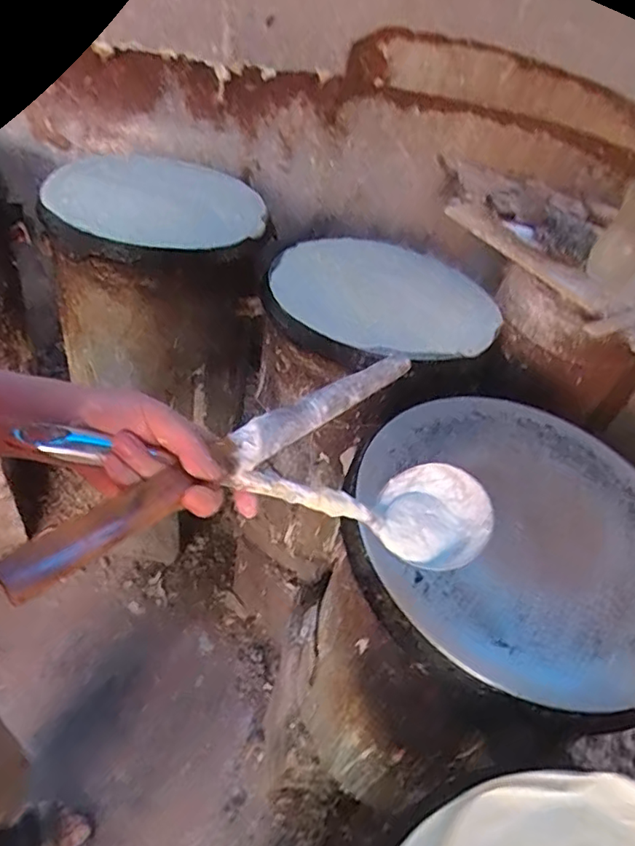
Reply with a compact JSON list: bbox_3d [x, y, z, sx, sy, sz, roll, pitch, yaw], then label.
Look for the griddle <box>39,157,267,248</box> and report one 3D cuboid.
[{"bbox_3d":[-0.283,-0.409,1.013,0.368,0.050,0.363,-2,44,-17],"label":"griddle"}]

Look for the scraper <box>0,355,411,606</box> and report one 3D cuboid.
[{"bbox_3d":[-0.034,0.008,0.417,0.026,0.016,0.397,30,36,24],"label":"scraper"}]

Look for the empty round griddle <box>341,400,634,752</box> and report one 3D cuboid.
[{"bbox_3d":[0.214,0.125,0.615,0.355,0.075,0.351,4,41,-4],"label":"empty round griddle"}]

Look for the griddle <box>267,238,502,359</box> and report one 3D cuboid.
[{"bbox_3d":[0.106,-0.211,0.924,0.351,0.023,0.345,4,41,-4],"label":"griddle"}]

